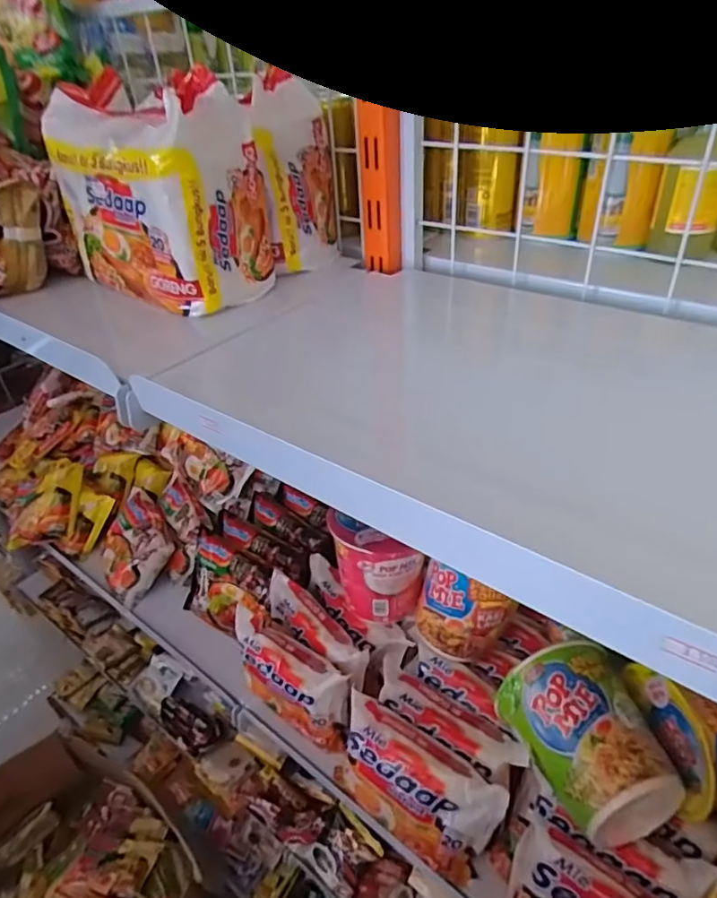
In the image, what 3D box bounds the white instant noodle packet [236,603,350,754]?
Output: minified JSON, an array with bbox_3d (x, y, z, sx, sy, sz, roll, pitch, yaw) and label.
[{"bbox_3d":[-0.070,0.232,0.568,0.136,0.091,0.048,25,45,35],"label":"white instant noodle packet"}]

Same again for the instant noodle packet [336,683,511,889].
[{"bbox_3d":[0.045,0.291,0.480,0.147,0.101,0.042,19,8,26],"label":"instant noodle packet"}]

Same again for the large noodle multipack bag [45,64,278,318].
[{"bbox_3d":[-0.163,-0.222,0.485,0.178,0.151,0.116,25,45,35],"label":"large noodle multipack bag"}]

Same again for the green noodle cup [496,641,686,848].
[{"bbox_3d":[0.175,0.222,0.428,0.086,0.082,0.116,-17,38,-16],"label":"green noodle cup"}]

